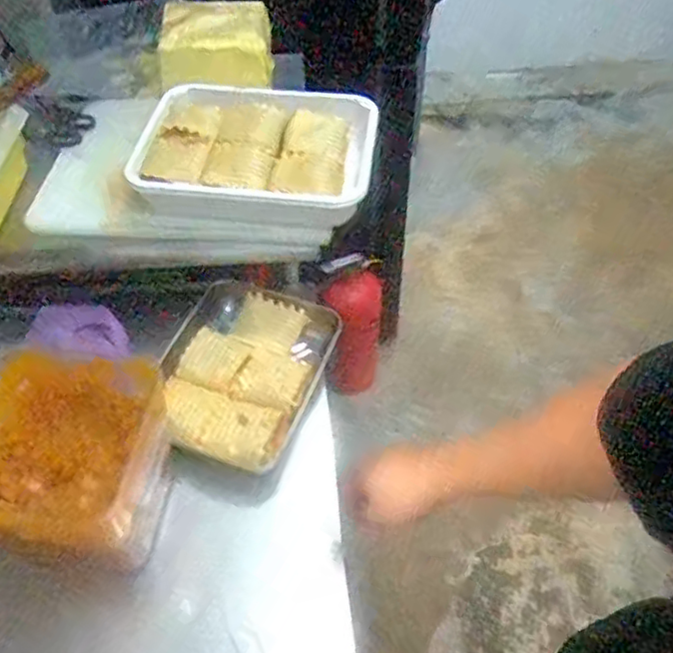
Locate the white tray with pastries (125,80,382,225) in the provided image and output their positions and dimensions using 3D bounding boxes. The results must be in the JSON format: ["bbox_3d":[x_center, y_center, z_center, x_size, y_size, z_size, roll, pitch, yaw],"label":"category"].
[{"bbox_3d":[-0.103,-0.229,0.847,0.296,0.066,0.209,4,52,4],"label":"white tray with pastries"}]

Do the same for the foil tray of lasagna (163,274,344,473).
[{"bbox_3d":[-0.124,0.057,0.821,0.200,0.048,0.250,17,54,14],"label":"foil tray of lasagna"}]

